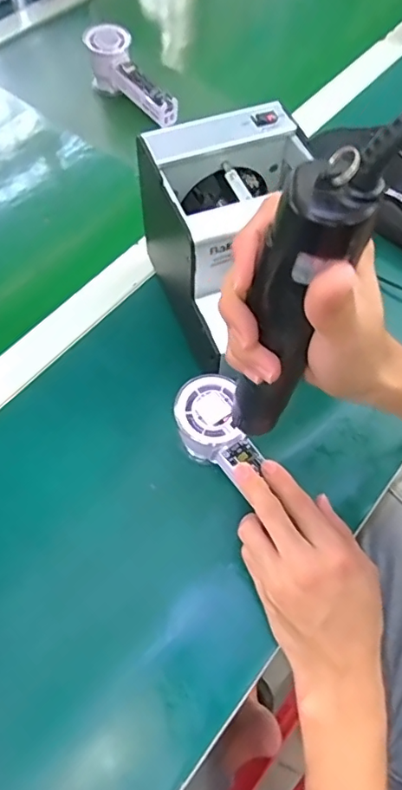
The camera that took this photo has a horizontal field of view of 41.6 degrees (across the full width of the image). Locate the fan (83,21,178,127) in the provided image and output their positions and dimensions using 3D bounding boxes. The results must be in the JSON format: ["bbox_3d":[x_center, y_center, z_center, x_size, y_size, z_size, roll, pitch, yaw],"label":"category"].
[{"bbox_3d":[-0.087,-0.393,0.658,0.054,0.063,0.145,-30,64,-15],"label":"fan"}]

